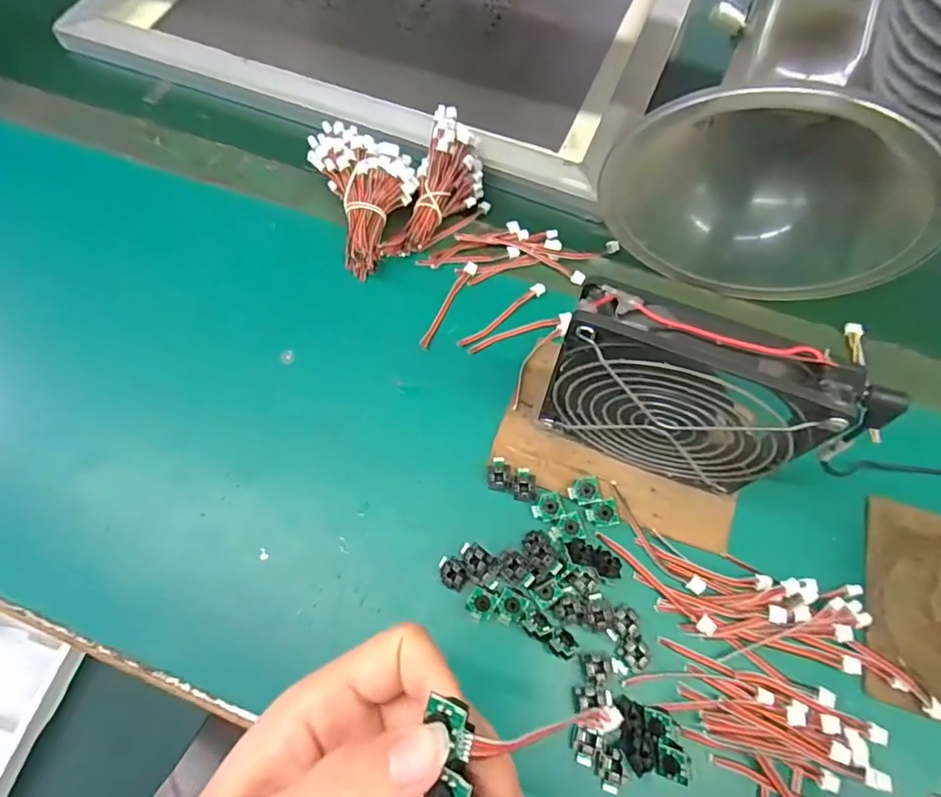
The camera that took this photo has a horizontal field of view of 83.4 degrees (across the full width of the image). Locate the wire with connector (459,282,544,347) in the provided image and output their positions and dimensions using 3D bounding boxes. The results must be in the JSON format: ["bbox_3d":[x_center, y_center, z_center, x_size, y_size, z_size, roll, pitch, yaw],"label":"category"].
[{"bbox_3d":[0.023,-0.058,0.365,0.076,0.004,0.009,-38,71,-15],"label":"wire with connector"}]

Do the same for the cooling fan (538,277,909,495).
[{"bbox_3d":[0.104,0.003,0.269,0.122,0.128,0.031,22,68,9],"label":"cooling fan"}]

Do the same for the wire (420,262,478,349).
[{"bbox_3d":[-0.016,-0.066,0.368,0.010,0.006,0.074,26,69,11],"label":"wire"}]

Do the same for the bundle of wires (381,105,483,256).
[{"bbox_3d":[-0.022,-0.154,0.391,0.046,0.030,0.115,23,85,10],"label":"bundle of wires"}]

